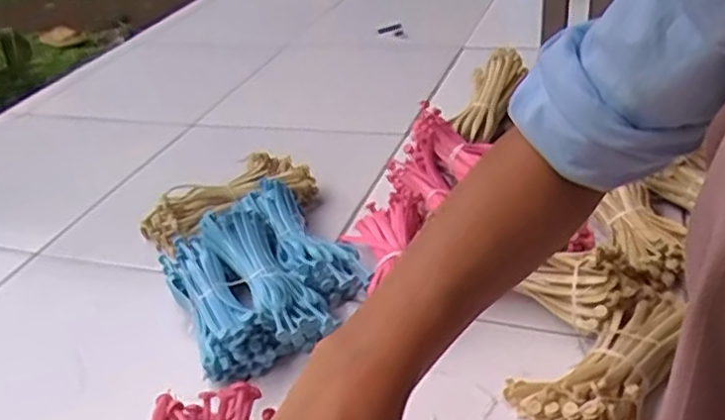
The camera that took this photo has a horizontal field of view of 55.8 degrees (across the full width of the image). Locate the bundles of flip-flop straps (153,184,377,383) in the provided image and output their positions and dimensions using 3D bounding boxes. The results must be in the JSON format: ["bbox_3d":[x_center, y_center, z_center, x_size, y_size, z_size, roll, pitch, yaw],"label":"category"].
[{"bbox_3d":[-0.111,0.060,0.772,0.202,0.071,0.254,-20,34,-18],"label":"bundles of flip-flop straps"}]

